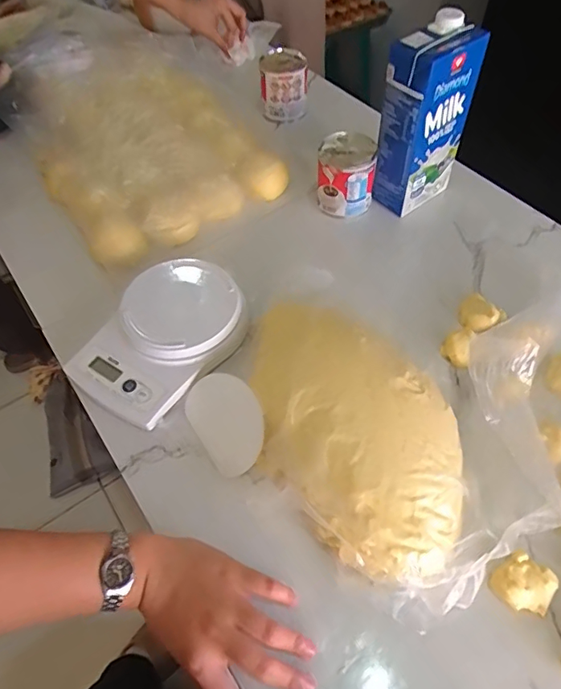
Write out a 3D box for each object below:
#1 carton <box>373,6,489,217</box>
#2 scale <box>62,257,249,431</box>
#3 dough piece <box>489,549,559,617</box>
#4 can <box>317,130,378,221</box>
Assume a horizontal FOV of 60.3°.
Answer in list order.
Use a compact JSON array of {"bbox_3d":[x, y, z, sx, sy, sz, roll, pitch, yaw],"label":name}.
[{"bbox_3d":[0.167,-0.258,0.573,0.098,0.210,0.054,-31,60,-18],"label":"carton"},{"bbox_3d":[-0.126,-0.014,0.509,0.140,0.036,0.185,31,62,22],"label":"scale"},{"bbox_3d":[0.191,0.189,0.378,0.044,0.019,0.040,-1,55,2],"label":"dough piece"},{"bbox_3d":[0.084,-0.213,0.616,0.070,0.090,0.068,-1,55,2],"label":"can"}]

